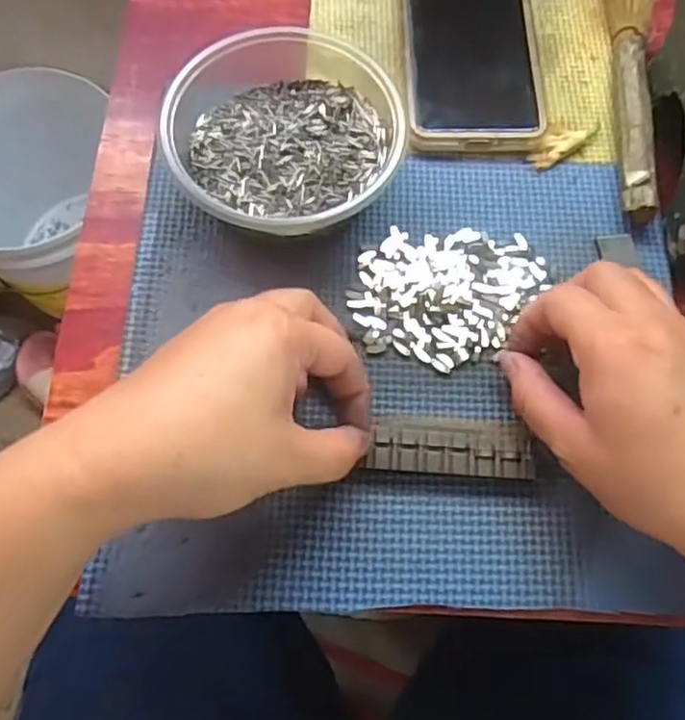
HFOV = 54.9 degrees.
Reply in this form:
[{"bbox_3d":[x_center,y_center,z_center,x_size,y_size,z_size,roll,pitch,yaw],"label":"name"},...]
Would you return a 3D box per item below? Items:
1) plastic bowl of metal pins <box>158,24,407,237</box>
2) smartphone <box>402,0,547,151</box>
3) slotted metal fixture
[{"bbox_3d":[-0.030,-0.108,0.333,0.108,0.048,0.107,1,70,-2],"label":"plastic bowl of metal pins"},{"bbox_3d":[0.074,-0.188,0.382,0.076,0.012,0.154,0,70,-2],"label":"smartphone"},{"bbox_3d":[0.049,0.039,0.299,0.072,0.012,0.028,3,70,0],"label":"slotted metal fixture"}]

